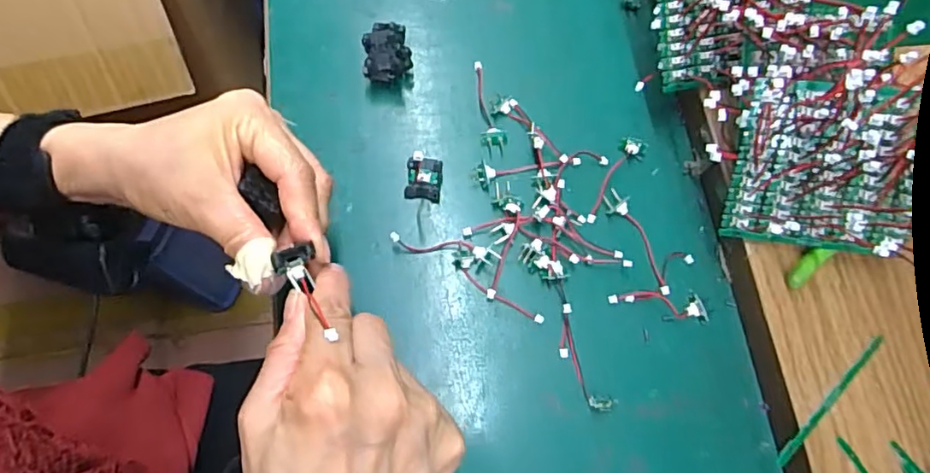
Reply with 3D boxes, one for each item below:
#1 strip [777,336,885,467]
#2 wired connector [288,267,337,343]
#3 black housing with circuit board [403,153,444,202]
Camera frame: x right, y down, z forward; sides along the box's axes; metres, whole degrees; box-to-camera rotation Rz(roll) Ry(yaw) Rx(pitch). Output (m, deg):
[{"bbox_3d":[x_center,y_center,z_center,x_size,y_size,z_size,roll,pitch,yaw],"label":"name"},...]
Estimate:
[{"bbox_3d":[0.180,0.079,0.284,0.086,0.004,0.005,-41,77,-16],"label":"strip"},{"bbox_3d":[-0.065,0.027,0.247,0.006,0.009,0.052,-34,34,-12],"label":"wired connector"},{"bbox_3d":[-0.024,-0.035,0.343,0.020,0.013,0.025,6,69,0],"label":"black housing with circuit board"}]

